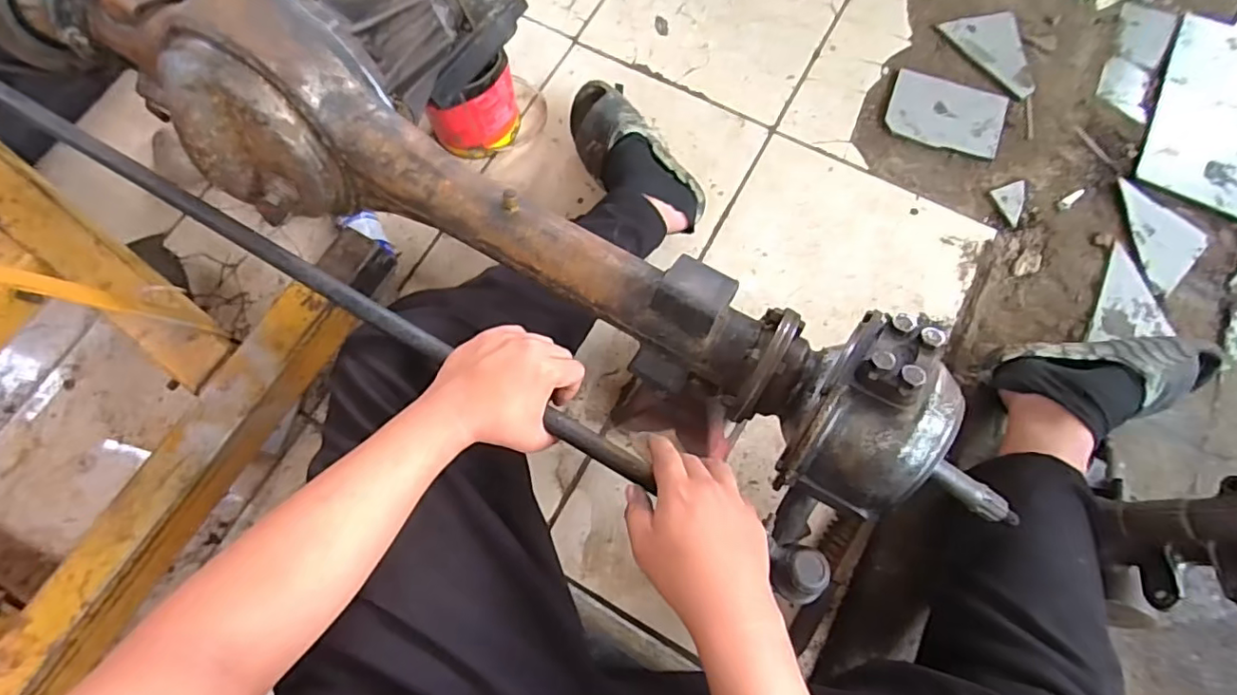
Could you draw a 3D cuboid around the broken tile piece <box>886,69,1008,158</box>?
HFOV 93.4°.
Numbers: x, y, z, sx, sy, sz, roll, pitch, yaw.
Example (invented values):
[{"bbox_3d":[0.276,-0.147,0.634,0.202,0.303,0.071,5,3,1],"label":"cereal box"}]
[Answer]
[{"bbox_3d":[0.555,-0.395,0.986,0.181,0.015,0.123,20,75,7],"label":"broken tile piece"}]

